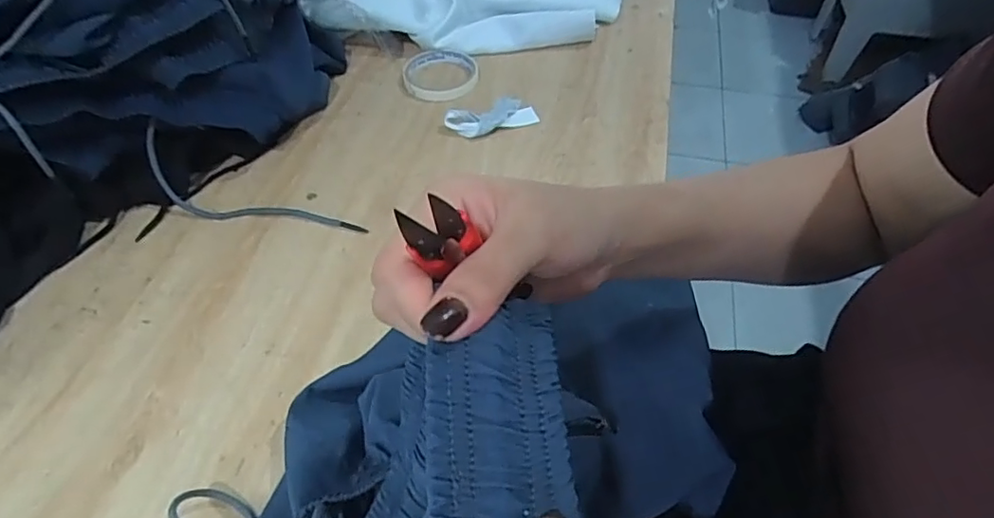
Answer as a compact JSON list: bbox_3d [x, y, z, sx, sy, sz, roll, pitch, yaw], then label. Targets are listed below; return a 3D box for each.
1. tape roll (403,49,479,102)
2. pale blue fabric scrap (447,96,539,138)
[{"bbox_3d":[-0.066,-0.219,0.683,0.089,0.015,0.089,0,51,0],"label":"tape roll"},{"bbox_3d":[-0.007,-0.159,0.626,0.098,0.019,0.044,-20,53,-16],"label":"pale blue fabric scrap"}]

